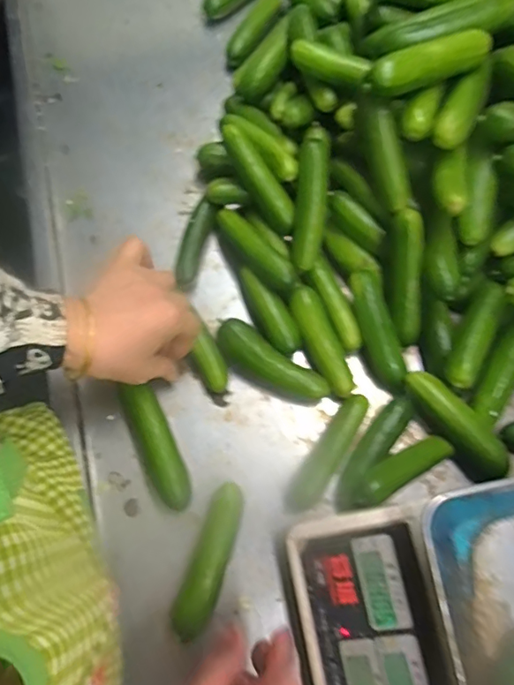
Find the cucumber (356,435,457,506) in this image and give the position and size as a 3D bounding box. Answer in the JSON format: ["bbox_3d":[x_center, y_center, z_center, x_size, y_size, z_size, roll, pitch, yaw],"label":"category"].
[{"bbox_3d":[0.127,0.111,0.451,0.102,0.020,0.027,-20,71,-29],"label":"cucumber"}]

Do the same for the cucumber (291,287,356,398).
[{"bbox_3d":[0.062,0.000,0.495,0.031,0.024,0.107,-21,74,-7],"label":"cucumber"}]

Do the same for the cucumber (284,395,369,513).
[{"bbox_3d":[0.068,0.103,0.478,0.029,0.020,0.120,35,75,10],"label":"cucumber"}]

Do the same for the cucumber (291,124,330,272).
[{"bbox_3d":[0.054,-0.143,0.514,0.028,0.032,0.142,7,87,3],"label":"cucumber"}]

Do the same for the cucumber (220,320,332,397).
[{"bbox_3d":[0.013,0.022,0.498,0.116,0.030,0.034,34,75,9],"label":"cucumber"}]

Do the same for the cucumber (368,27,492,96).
[{"bbox_3d":[0.150,-0.243,0.444,0.116,0.028,0.028,-24,74,-8],"label":"cucumber"}]

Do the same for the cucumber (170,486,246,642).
[{"bbox_3d":[-0.038,0.186,0.448,0.029,0.032,0.122,19,73,5],"label":"cucumber"}]

